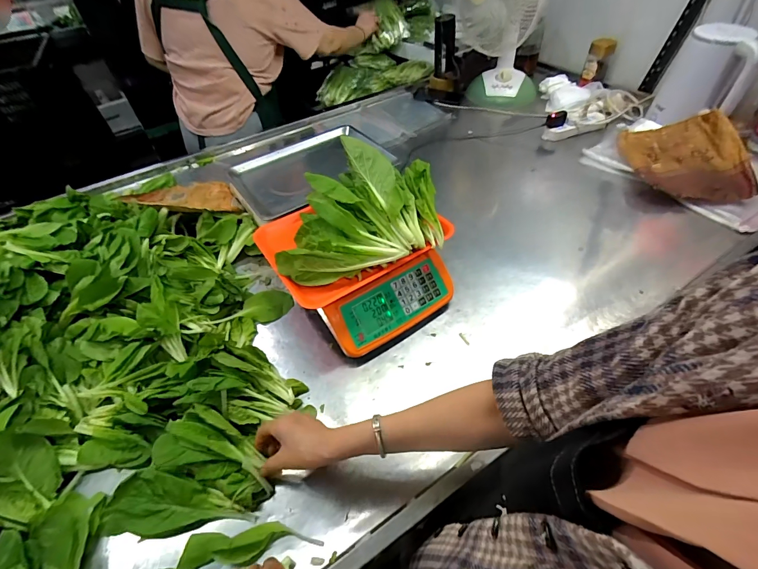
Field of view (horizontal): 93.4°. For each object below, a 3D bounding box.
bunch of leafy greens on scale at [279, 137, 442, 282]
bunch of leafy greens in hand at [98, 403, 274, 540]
[{"bbox_3d":[-0.035,-0.126,0.594,0.275,0.122,0.198,-8,44,-7],"label":"bunch of leafy greens on scale"},{"bbox_3d":[-0.249,0.238,0.462,0.192,0.078,0.120,-8,44,-6],"label":"bunch of leafy greens in hand"}]

